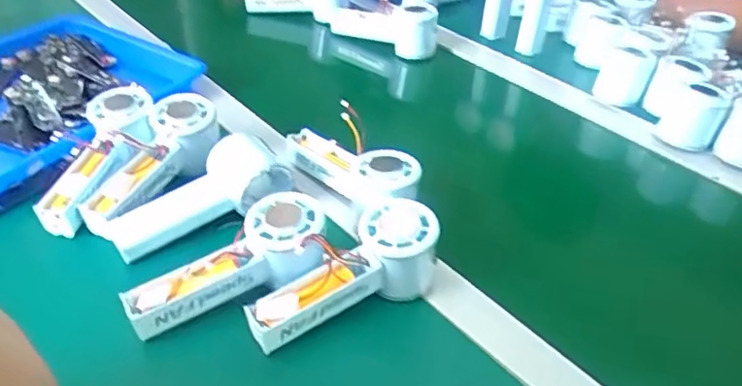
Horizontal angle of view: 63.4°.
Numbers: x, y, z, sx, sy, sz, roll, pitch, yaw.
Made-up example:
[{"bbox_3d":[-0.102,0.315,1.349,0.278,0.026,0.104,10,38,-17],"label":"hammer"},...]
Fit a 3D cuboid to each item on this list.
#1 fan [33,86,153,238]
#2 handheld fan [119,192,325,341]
[{"bbox_3d":[-0.239,-0.031,0.528,0.064,0.035,0.148,12,57,11],"label":"fan"},{"bbox_3d":[-0.101,0.055,0.436,0.151,0.047,0.061,-32,49,-13],"label":"handheld fan"}]

